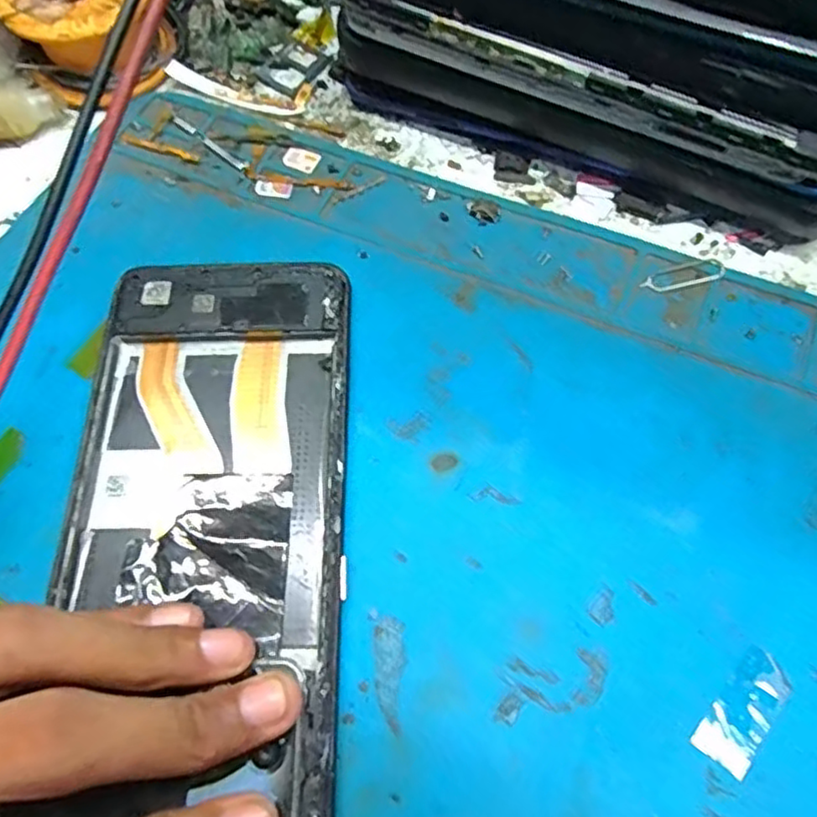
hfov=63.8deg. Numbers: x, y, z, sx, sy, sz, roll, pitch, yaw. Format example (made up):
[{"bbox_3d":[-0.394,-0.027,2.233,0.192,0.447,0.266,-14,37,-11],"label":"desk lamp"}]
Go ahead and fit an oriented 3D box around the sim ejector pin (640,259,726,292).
[{"bbox_3d":[0.084,-0.041,0.201,0.026,0.004,0.008,-12,66,-3],"label":"sim ejector pin"}]

